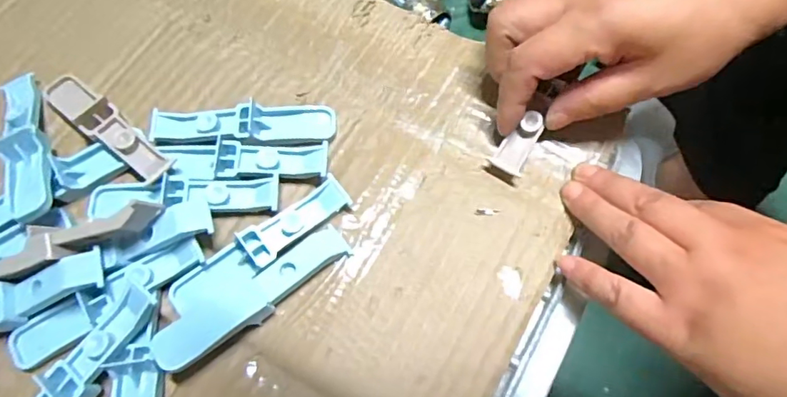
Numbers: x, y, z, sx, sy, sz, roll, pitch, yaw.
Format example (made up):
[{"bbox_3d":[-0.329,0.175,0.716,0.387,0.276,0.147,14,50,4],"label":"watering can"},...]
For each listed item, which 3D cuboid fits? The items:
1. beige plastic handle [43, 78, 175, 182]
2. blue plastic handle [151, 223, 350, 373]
[{"bbox_3d":[-0.158,-0.040,0.284,0.097,0.011,0.020,37,74,14],"label":"beige plastic handle"},{"bbox_3d":[-0.066,0.045,0.246,0.098,0.013,0.023,-33,72,-11],"label":"blue plastic handle"}]

